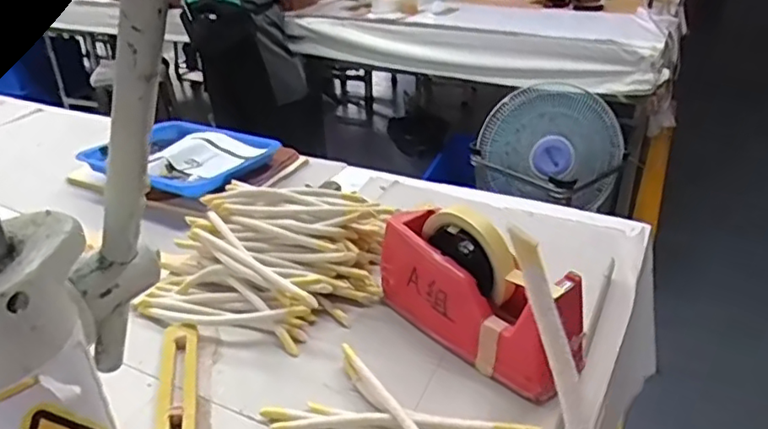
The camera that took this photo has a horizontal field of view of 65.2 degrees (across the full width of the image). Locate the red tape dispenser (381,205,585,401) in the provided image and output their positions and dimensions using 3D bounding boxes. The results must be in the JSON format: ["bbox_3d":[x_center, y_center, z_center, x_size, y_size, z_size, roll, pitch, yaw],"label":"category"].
[{"bbox_3d":[0.082,0.062,0.551,0.204,0.118,0.069,25,39,38],"label":"red tape dispenser"}]

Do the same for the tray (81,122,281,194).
[{"bbox_3d":[-0.341,-0.098,1.005,0.261,0.040,0.224,17,34,29],"label":"tray"}]

